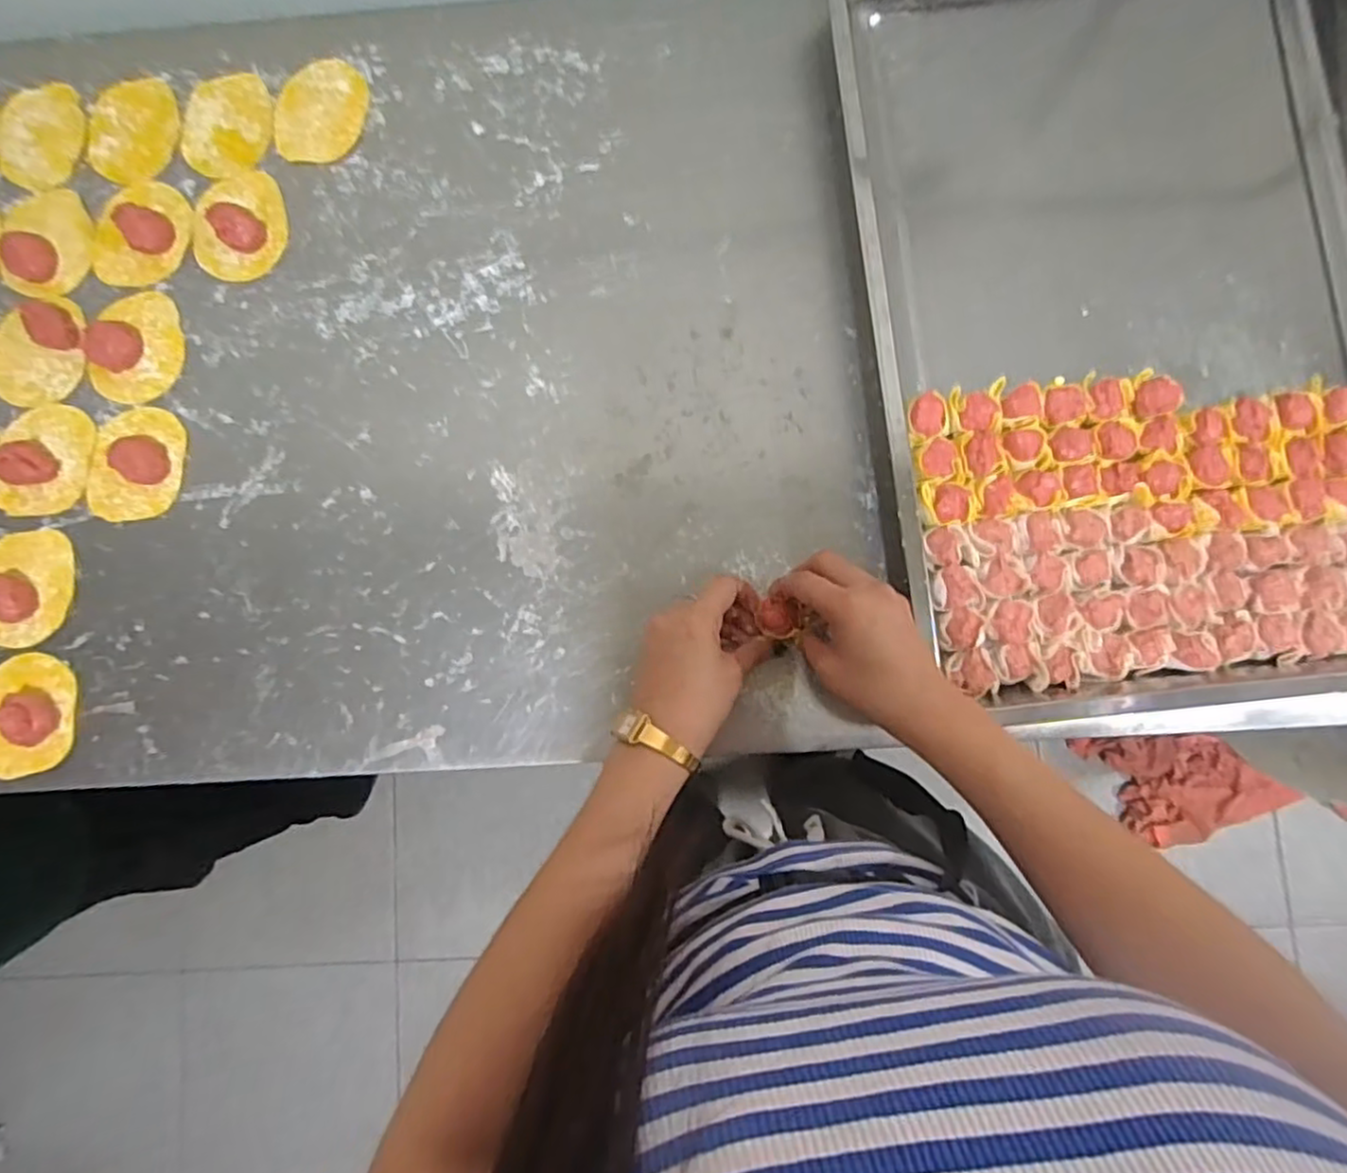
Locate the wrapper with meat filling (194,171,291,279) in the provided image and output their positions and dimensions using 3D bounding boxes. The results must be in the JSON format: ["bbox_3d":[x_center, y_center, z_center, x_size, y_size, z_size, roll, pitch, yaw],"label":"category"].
[{"bbox_3d":[-0.342,-0.287,0.531,0.069,0.025,0.088,3,84,3],"label":"wrapper with meat filling"}]

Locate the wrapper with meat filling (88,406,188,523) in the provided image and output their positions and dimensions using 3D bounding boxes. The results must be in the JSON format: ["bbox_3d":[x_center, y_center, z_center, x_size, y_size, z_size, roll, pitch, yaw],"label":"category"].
[{"bbox_3d":[-0.410,-0.094,0.520,0.067,0.012,0.086,5,84,3],"label":"wrapper with meat filling"}]

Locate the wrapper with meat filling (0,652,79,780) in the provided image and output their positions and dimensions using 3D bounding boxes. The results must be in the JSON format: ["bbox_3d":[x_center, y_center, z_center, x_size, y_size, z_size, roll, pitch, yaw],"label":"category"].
[{"bbox_3d":[-0.476,0.094,0.495,0.061,0.021,0.087,2,84,3],"label":"wrapper with meat filling"}]

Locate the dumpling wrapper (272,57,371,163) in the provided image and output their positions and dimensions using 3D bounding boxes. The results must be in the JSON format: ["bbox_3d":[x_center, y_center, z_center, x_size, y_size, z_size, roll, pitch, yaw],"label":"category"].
[{"bbox_3d":[-0.282,-0.380,0.547,0.070,0.004,0.085,8,84,3],"label":"dumpling wrapper"}]

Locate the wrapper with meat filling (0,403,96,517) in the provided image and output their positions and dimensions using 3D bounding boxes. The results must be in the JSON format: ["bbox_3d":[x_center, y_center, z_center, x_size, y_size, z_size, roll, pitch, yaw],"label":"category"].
[{"bbox_3d":[-0.481,-0.097,0.521,0.070,0.012,0.086,6,84,3],"label":"wrapper with meat filling"}]

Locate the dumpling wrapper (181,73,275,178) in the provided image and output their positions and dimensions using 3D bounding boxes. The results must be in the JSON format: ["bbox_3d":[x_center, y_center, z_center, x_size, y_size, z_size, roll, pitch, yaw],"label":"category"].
[{"bbox_3d":[-0.357,-0.370,0.547,0.069,0.004,0.085,3,84,3],"label":"dumpling wrapper"}]

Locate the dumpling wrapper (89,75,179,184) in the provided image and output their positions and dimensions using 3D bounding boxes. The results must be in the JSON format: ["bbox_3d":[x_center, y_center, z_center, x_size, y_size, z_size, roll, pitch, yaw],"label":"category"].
[{"bbox_3d":[-0.435,-0.366,0.549,0.070,0.005,0.093,-5,84,2],"label":"dumpling wrapper"}]

